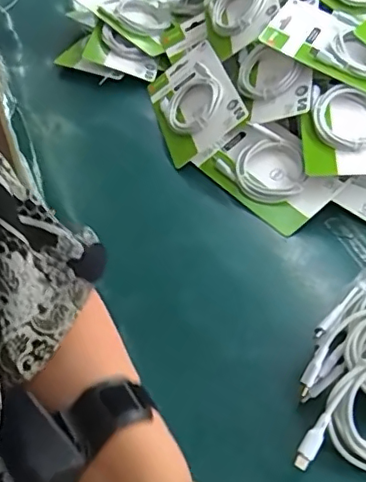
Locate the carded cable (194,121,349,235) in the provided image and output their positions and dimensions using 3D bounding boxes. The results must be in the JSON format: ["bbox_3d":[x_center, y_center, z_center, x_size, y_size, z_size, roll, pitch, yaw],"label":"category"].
[{"bbox_3d":[0.092,-0.078,0.604,0.098,0.018,0.141,-44,65,-7],"label":"carded cable"}]

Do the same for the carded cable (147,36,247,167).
[{"bbox_3d":[0.011,-0.173,0.674,0.098,0.015,0.172,-36,46,20],"label":"carded cable"}]

